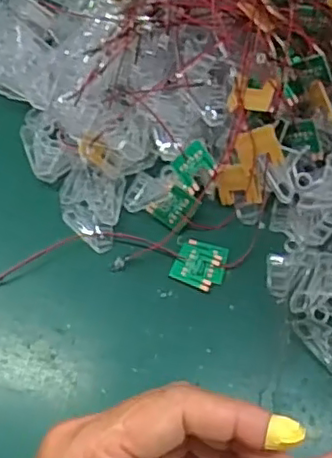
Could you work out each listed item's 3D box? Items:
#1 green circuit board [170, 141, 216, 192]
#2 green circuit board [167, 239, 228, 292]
[{"bbox_3d":[0.017,-0.038,0.387,0.027,0.005,0.023,-42,83,18],"label":"green circuit board"},{"bbox_3d":[0.021,0.022,0.379,0.031,0.004,0.027,23,66,8],"label":"green circuit board"}]

